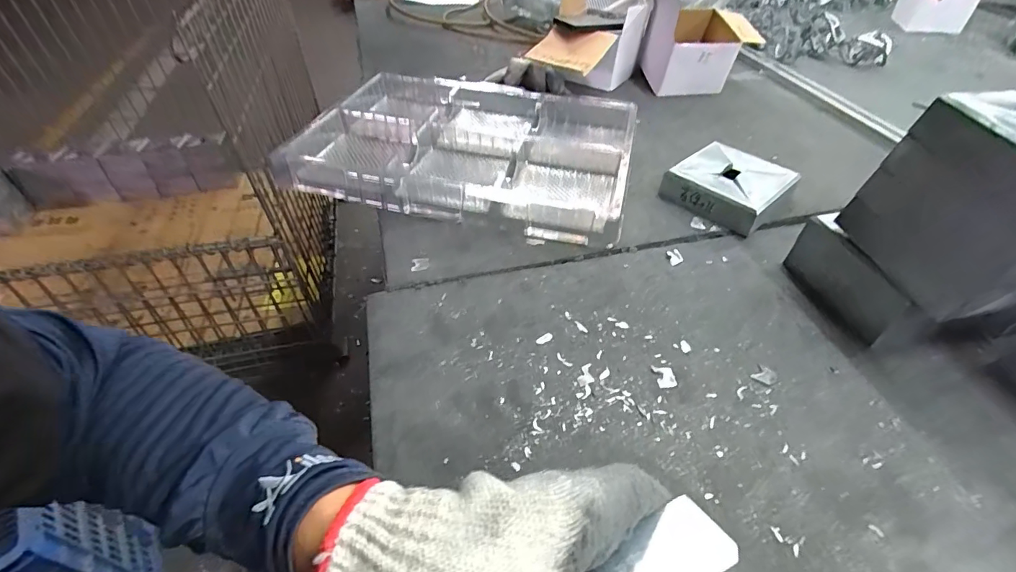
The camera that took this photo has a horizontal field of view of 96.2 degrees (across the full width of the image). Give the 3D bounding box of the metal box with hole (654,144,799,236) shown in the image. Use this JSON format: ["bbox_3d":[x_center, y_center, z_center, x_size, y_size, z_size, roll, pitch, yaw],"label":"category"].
[{"bbox_3d":[0.300,-0.139,0.616,0.134,0.041,0.127,-33,55,-29],"label":"metal box with hole"}]

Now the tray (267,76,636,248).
[{"bbox_3d":[-0.064,-0.215,0.676,0.471,0.050,0.324,11,47,10],"label":"tray"}]

